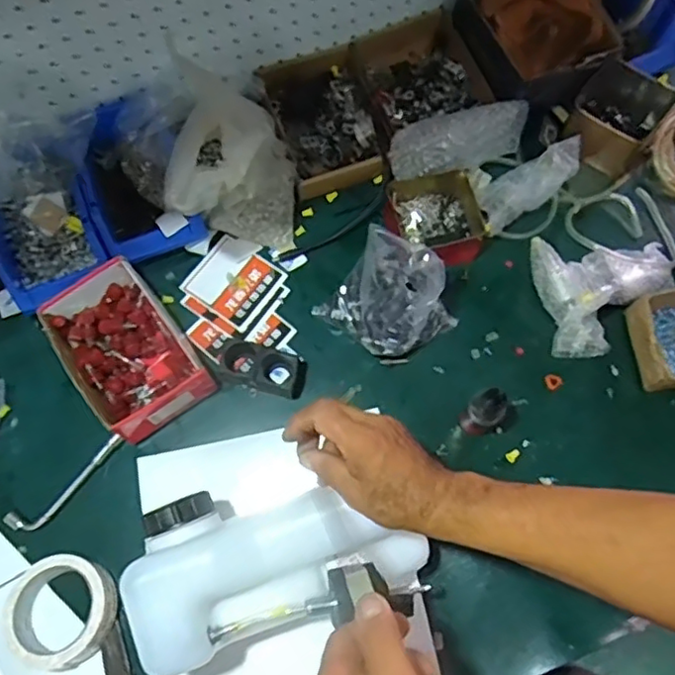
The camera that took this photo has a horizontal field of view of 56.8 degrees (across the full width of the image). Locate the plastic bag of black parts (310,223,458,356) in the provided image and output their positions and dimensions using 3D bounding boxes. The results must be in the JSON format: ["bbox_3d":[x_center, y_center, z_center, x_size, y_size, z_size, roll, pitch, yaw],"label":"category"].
[{"bbox_3d":[0.056,-0.042,0.683,0.105,0.095,0.116,-42,74,-12],"label":"plastic bag of black parts"}]

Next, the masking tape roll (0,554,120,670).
[{"bbox_3d":[-0.268,0.264,0.612,0.103,0.044,0.098,-1,70,2],"label":"masking tape roll"}]

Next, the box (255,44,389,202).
[{"bbox_3d":[-0.008,-0.271,0.777,0.134,0.071,0.183,-18,71,-5],"label":"box"}]

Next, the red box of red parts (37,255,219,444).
[{"bbox_3d":[-0.233,0.014,0.688,0.116,0.056,0.187,-36,73,-10],"label":"red box of red parts"}]

